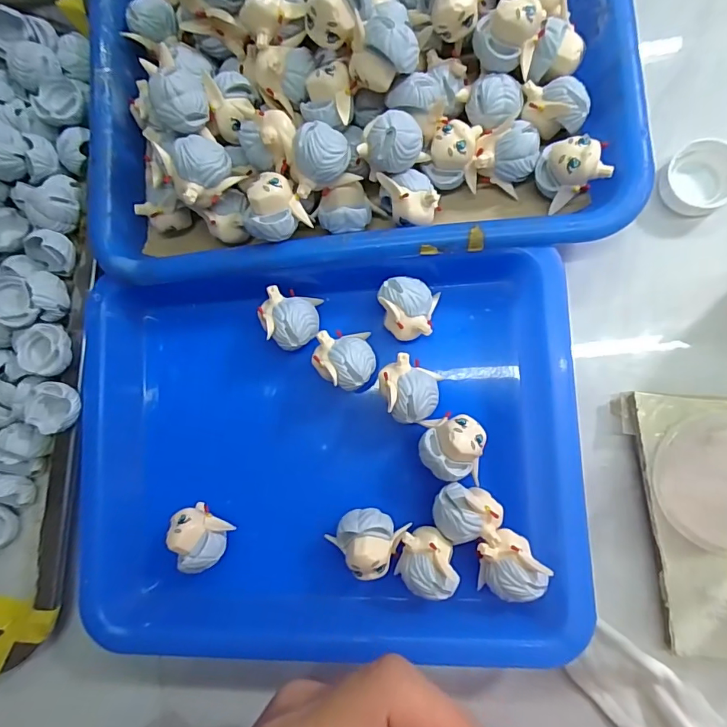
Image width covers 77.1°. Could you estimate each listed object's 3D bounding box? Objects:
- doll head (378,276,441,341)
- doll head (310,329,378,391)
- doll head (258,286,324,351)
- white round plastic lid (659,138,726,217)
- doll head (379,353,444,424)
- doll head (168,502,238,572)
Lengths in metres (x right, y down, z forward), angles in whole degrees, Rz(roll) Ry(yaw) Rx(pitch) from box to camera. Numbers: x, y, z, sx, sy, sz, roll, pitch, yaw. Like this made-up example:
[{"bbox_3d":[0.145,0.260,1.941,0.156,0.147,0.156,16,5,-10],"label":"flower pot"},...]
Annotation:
[{"bbox_3d":[0.022,-0.025,0.205,0.024,0.027,0.027,-13,84,8],"label":"doll head"},{"bbox_3d":[-0.008,-0.001,0.207,0.026,0.024,0.026,-1,86,9],"label":"doll head"},{"bbox_3d":[-0.034,-0.020,0.215,0.025,0.031,0.026,-1,86,9],"label":"doll head"},{"bbox_3d":[0.149,-0.082,0.202,0.032,0.009,0.030,-1,86,9],"label":"white round plastic lid"},{"bbox_3d":[0.020,0.012,0.201,0.027,0.024,0.025,-1,86,9],"label":"doll head"},{"bbox_3d":[-0.074,0.079,0.211,0.022,0.023,0.027,-39,81,4],"label":"doll head"}]

